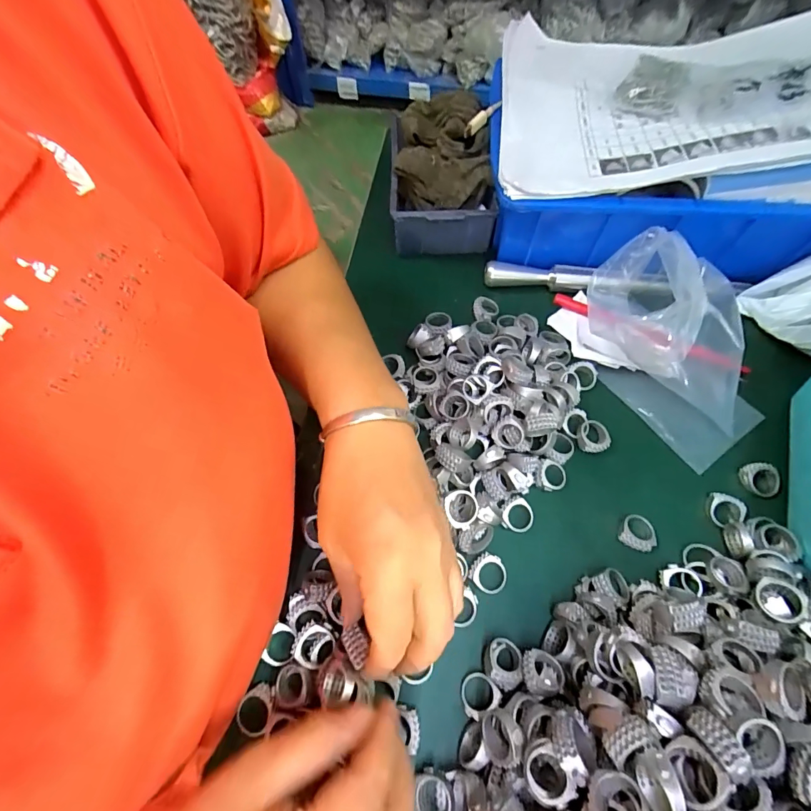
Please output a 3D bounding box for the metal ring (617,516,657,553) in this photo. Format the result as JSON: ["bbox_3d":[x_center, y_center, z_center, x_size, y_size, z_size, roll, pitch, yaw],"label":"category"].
[{"bbox_3d":[0.162,0.089,0.290,0.022,0.008,0.024,0,64,1],"label":"metal ring"}]

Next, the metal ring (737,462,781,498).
[{"bbox_3d":[0.260,0.054,0.305,0.022,0.012,0.024,0,64,1],"label":"metal ring"}]

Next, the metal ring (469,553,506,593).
[{"bbox_3d":[0.056,0.113,0.280,0.024,0.007,0.024,0,64,1],"label":"metal ring"}]

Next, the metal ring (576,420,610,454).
[{"bbox_3d":[0.144,0.026,0.317,0.021,0.009,0.023,35,69,17],"label":"metal ring"}]

